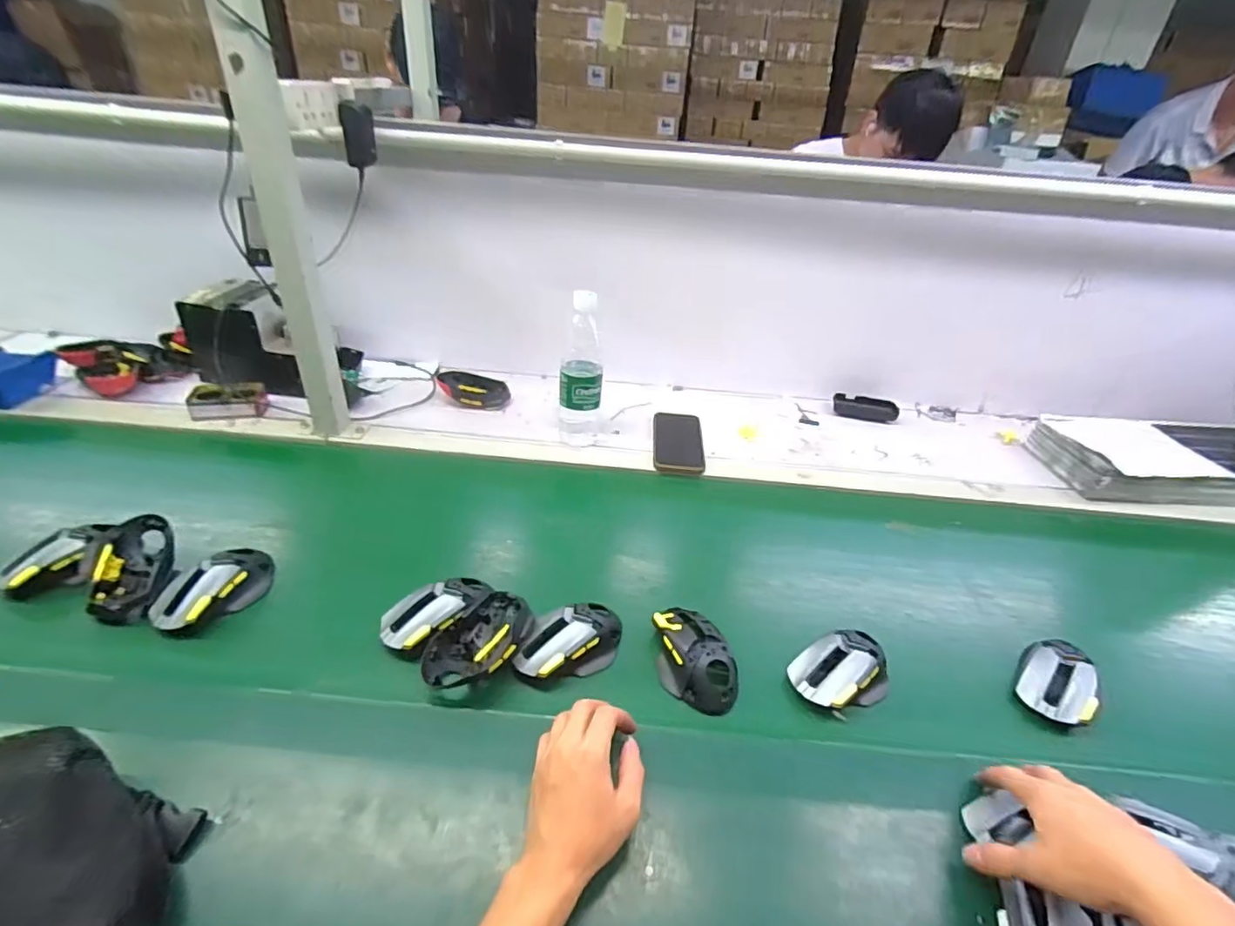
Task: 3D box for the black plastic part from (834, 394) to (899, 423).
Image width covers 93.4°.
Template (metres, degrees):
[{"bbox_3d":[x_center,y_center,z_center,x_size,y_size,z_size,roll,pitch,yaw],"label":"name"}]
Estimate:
[{"bbox_3d":[0.446,-0.101,1.048,0.108,0.037,0.030,15,35,19],"label":"black plastic part"}]

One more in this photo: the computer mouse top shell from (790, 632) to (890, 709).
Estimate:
[{"bbox_3d":[0.223,0.207,0.579,0.099,0.031,0.064,-12,35,-20],"label":"computer mouse top shell"}]

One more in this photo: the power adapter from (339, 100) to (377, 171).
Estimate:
[{"bbox_3d":[-0.360,-0.457,0.811,0.042,0.079,0.027,-10,35,-18],"label":"power adapter"}]

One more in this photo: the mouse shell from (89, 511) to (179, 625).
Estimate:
[{"bbox_3d":[-0.516,0.114,0.625,0.066,0.039,0.120,-6,53,-9],"label":"mouse shell"}]

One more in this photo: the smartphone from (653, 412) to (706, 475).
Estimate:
[{"bbox_3d":[0.096,-0.035,0.929,0.077,0.005,0.159,-2,40,6],"label":"smartphone"}]

